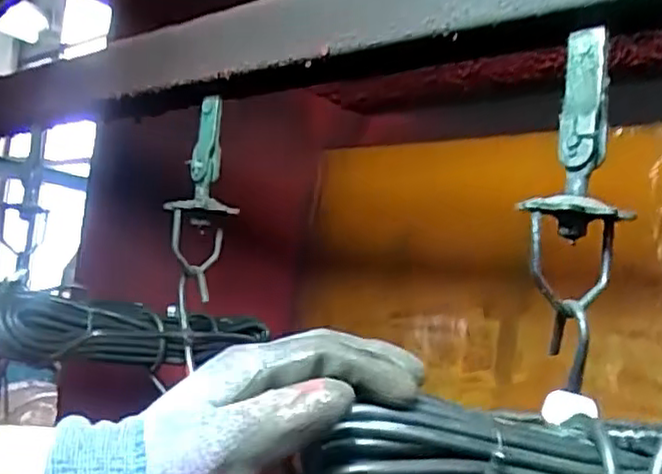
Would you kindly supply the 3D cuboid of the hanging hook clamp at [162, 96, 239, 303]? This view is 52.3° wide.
[{"bbox_3d":[-0.133,-0.043,0.717,0.062,0.199,0.049,5,-5,3],"label":"hanging hook clamp"}]

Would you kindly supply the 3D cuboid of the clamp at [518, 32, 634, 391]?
[{"bbox_3d":[0.161,-0.026,0.456,0.069,0.224,0.055,4,-5,12],"label":"clamp"}]

